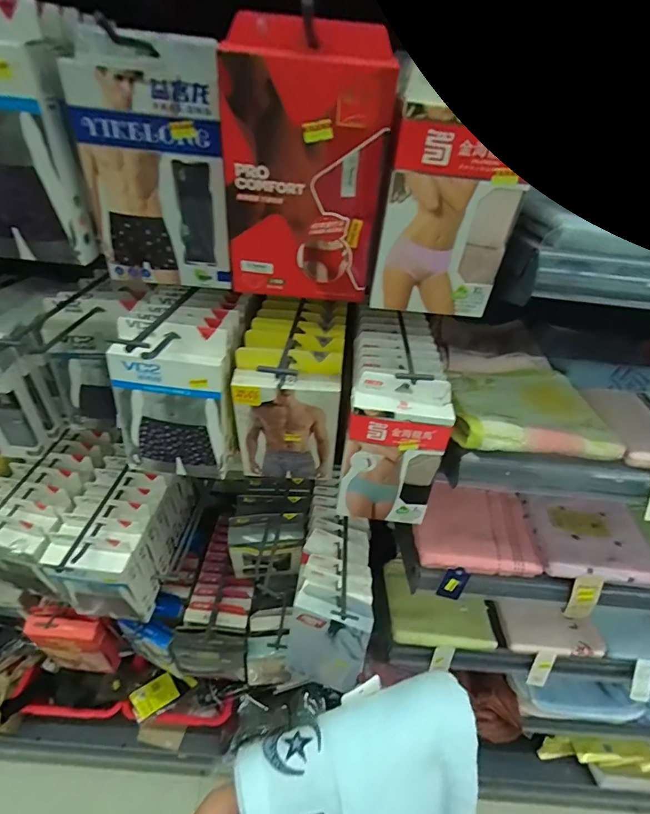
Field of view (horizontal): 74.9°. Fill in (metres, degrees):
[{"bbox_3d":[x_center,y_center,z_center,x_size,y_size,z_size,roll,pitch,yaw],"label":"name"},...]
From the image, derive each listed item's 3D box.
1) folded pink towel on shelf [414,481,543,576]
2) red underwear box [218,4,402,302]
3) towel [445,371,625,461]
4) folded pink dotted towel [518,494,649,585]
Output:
[{"bbox_3d":[0.248,0.191,0.706,0.189,0.034,0.164,8,37,1],"label":"folded pink towel on shelf"},{"bbox_3d":[-0.017,-0.190,0.362,0.132,0.201,0.040,3,37,-6],"label":"red underwear box"},{"bbox_3d":[0.251,-0.006,0.553,0.203,0.027,0.175,3,37,-6],"label":"towel"},{"bbox_3d":[0.440,0.213,0.707,0.189,0.022,0.161,9,37,2],"label":"folded pink dotted towel"}]

